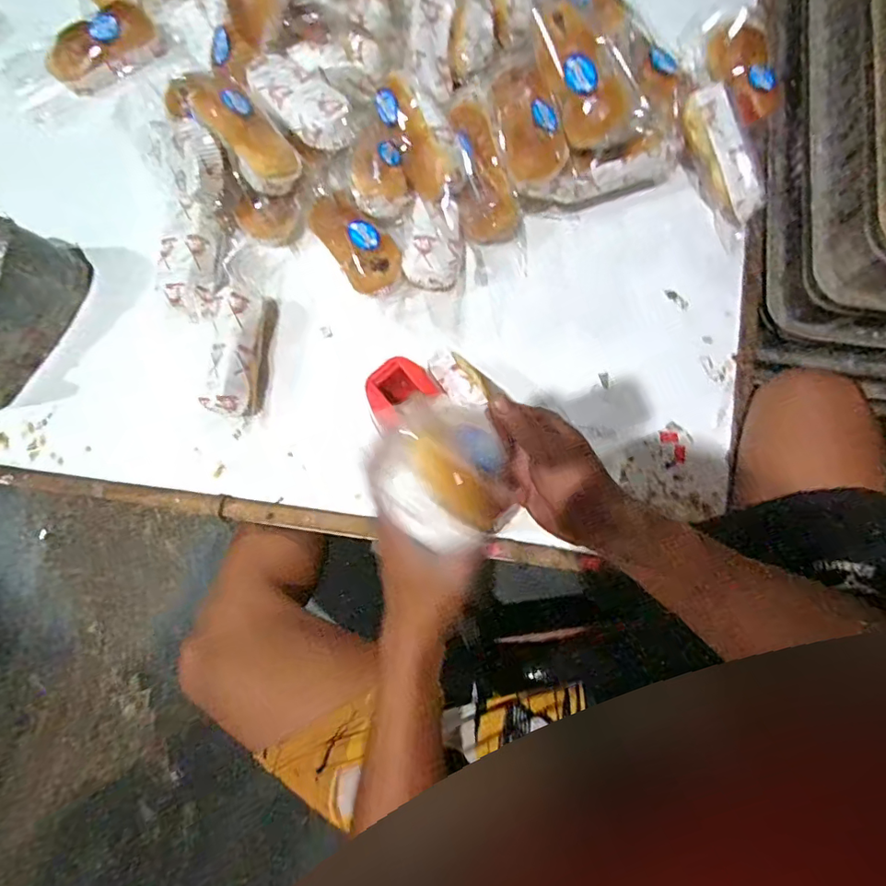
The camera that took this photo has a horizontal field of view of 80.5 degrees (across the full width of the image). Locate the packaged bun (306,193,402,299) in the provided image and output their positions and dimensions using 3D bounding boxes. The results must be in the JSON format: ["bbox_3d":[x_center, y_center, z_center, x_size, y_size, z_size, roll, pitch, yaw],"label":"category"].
[{"bbox_3d":[-0.100,-0.228,0.607,0.063,0.043,0.130,-37,80,-5],"label":"packaged bun"}]

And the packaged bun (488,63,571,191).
[{"bbox_3d":[0.091,-0.344,0.566,0.070,0.036,0.118,-21,79,-2],"label":"packaged bun"}]

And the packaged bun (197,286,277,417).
[{"bbox_3d":[-0.237,-0.102,0.592,0.068,0.065,0.146,4,80,3],"label":"packaged bun"}]

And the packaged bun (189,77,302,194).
[{"bbox_3d":[-0.220,-0.346,0.578,0.064,0.036,0.156,-40,96,-7],"label":"packaged bun"}]

